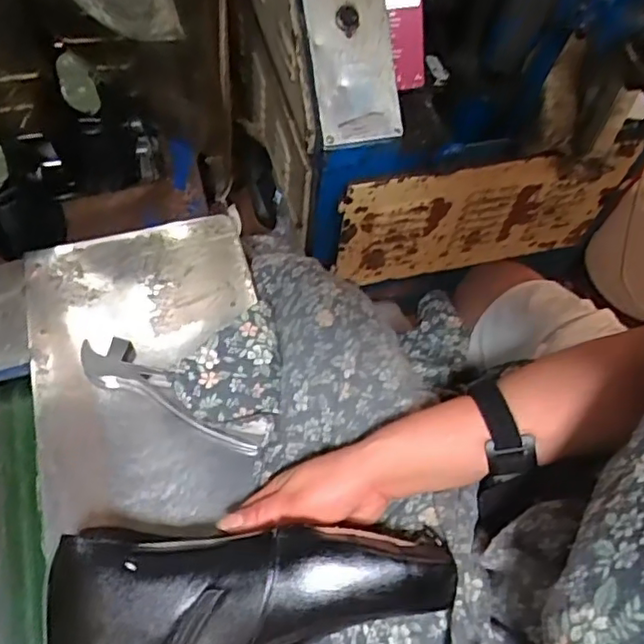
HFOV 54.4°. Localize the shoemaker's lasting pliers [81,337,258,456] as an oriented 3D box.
[{"bbox_3d":[-0.142,0.063,0.579,0.195,0.016,0.043,23,62,11],"label":"shoemaker's lasting pliers"}]

